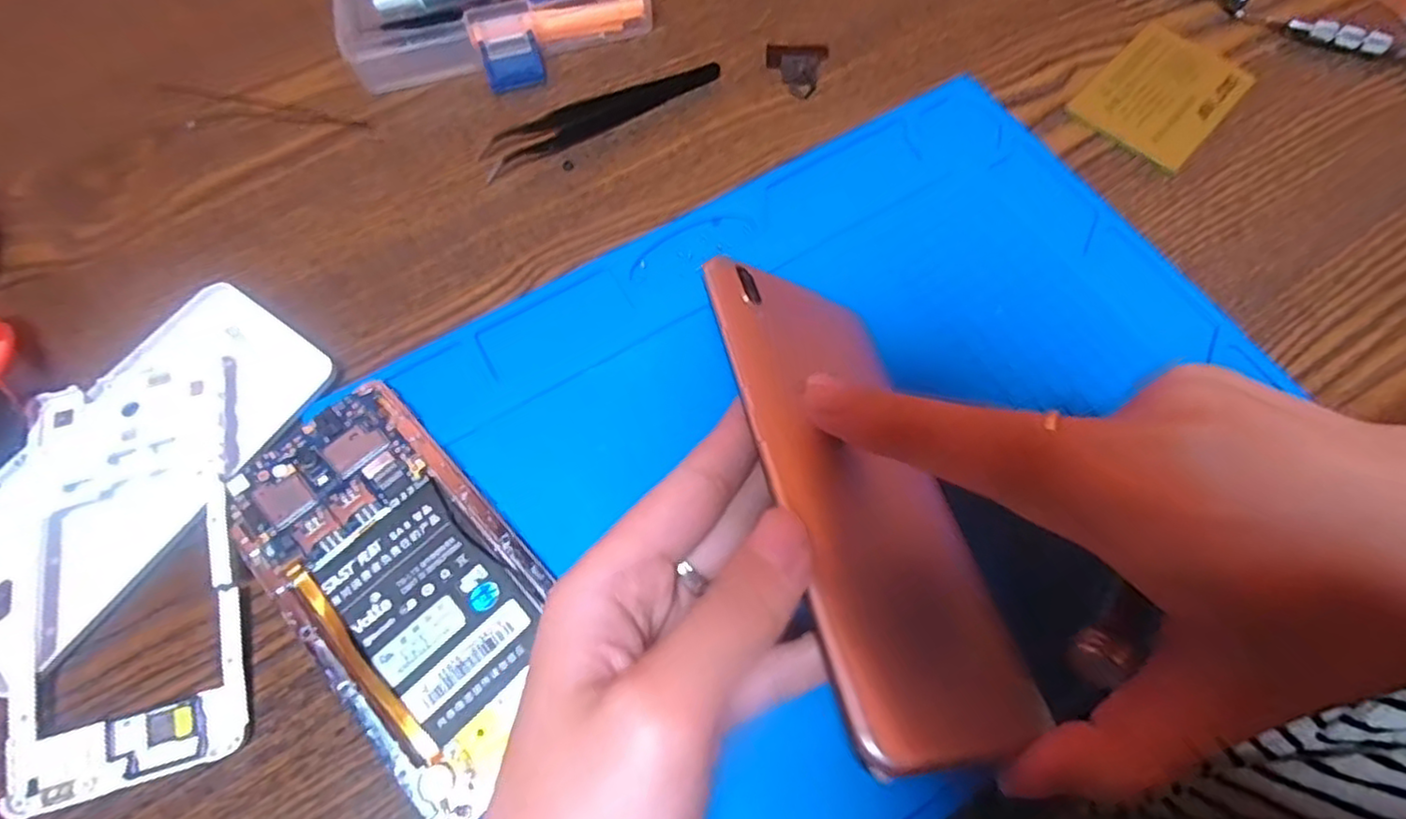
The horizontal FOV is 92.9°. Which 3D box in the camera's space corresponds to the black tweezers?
[{"bbox_3d":[-0.046,-0.137,0.307,0.115,0.007,0.017,-29,70,-11],"label":"black tweezers"}]

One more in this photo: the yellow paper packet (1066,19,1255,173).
[{"bbox_3d":[0.210,-0.145,0.306,0.054,0.006,0.073,41,74,16],"label":"yellow paper packet"}]

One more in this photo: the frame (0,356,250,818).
[{"bbox_3d":[-0.196,0.051,0.229,0.073,0.011,0.142,-15,68,-5],"label":"frame"}]

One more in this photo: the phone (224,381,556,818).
[{"bbox_3d":[-0.099,0.056,0.224,0.069,0.011,0.138,-42,73,-15],"label":"phone"}]

